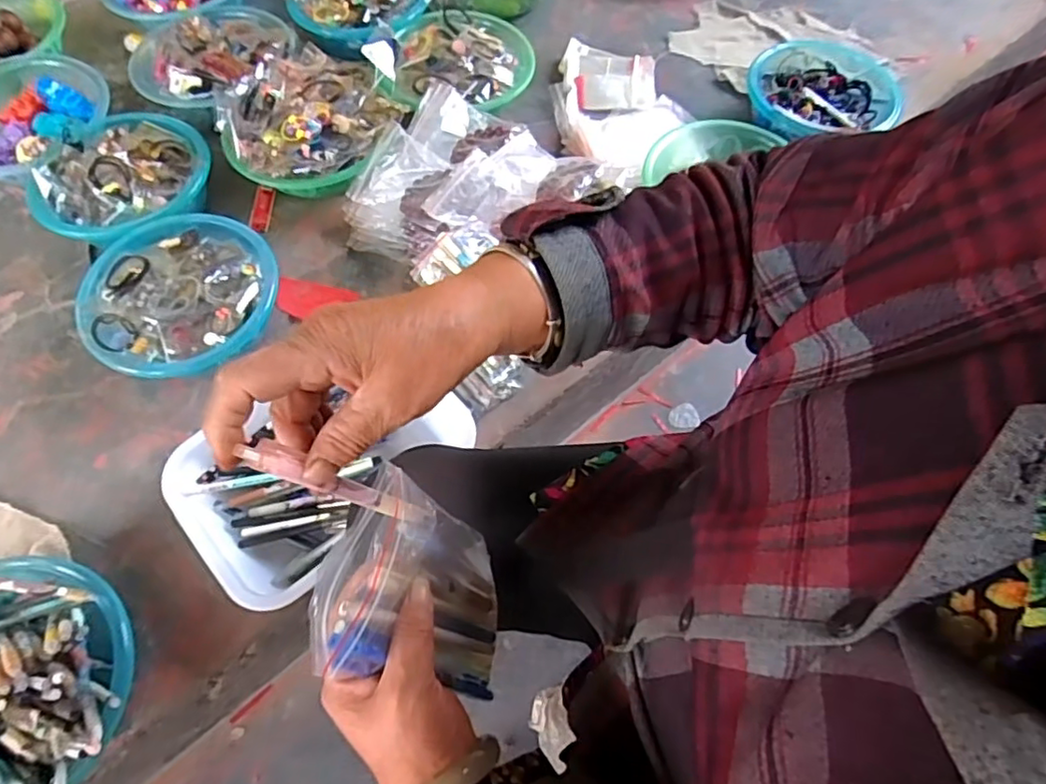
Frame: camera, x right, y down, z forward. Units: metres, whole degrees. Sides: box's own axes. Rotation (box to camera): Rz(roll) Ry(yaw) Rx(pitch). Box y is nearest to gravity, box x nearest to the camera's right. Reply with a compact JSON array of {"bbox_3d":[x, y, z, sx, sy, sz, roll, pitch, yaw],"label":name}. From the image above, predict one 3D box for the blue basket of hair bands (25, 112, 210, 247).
[{"bbox_3d":[-0.535,-0.282,0.827,0.218,0.081,0.219,1,62,-1],"label":"blue basket of hair bands"}]

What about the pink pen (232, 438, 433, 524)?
[{"bbox_3d":[-0.087,0.049,0.316,0.008,0.128,0.014,-17,59,24],"label":"pink pen"}]

